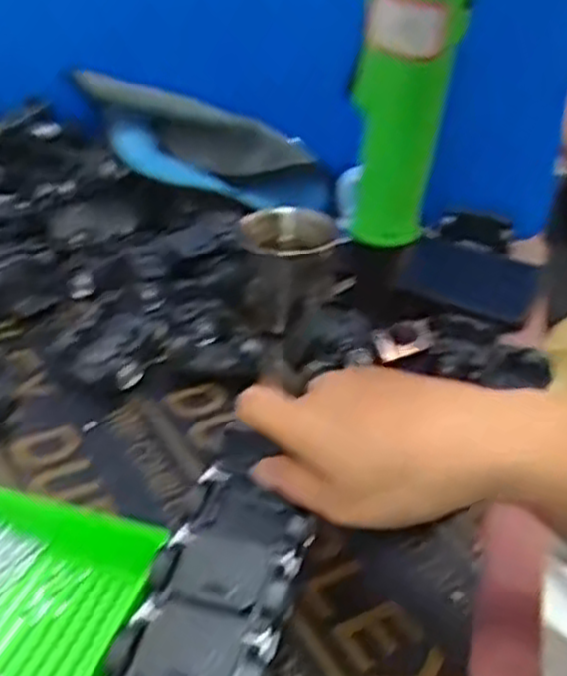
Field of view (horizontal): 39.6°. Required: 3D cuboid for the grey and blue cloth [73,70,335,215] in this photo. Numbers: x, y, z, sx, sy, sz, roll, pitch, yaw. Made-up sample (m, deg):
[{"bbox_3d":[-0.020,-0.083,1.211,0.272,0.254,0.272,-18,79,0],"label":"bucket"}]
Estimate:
[{"bbox_3d":[-0.074,-0.163,0.678,0.247,0.063,0.072,20,33,-5],"label":"grey and blue cloth"}]

